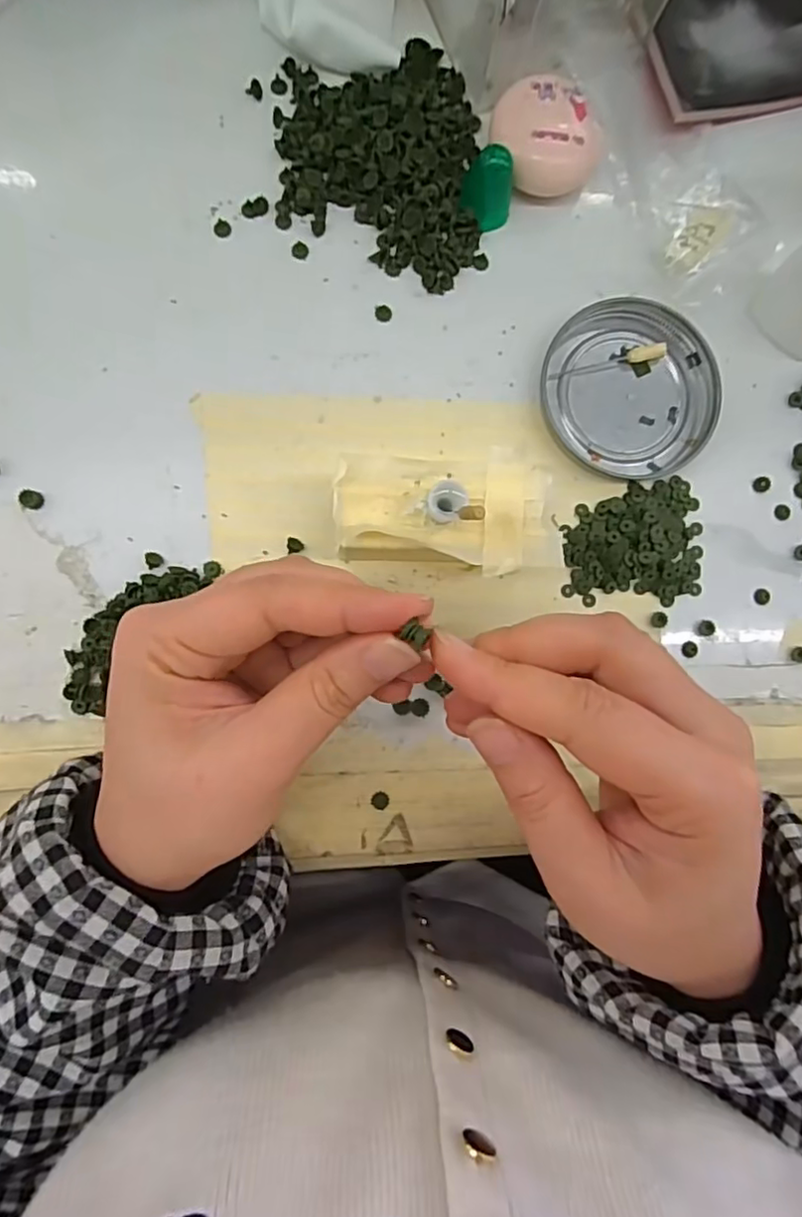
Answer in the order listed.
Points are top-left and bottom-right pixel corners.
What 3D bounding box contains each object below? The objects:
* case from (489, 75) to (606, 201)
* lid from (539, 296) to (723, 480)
[{"bbox_3d":[0.062,-0.203,0.267,0.039,0.020,0.045,-28,90,-6],"label":"case"},{"bbox_3d":[0.103,-0.098,0.274,0.072,0.008,0.080,-36,90,-6],"label":"lid"}]

